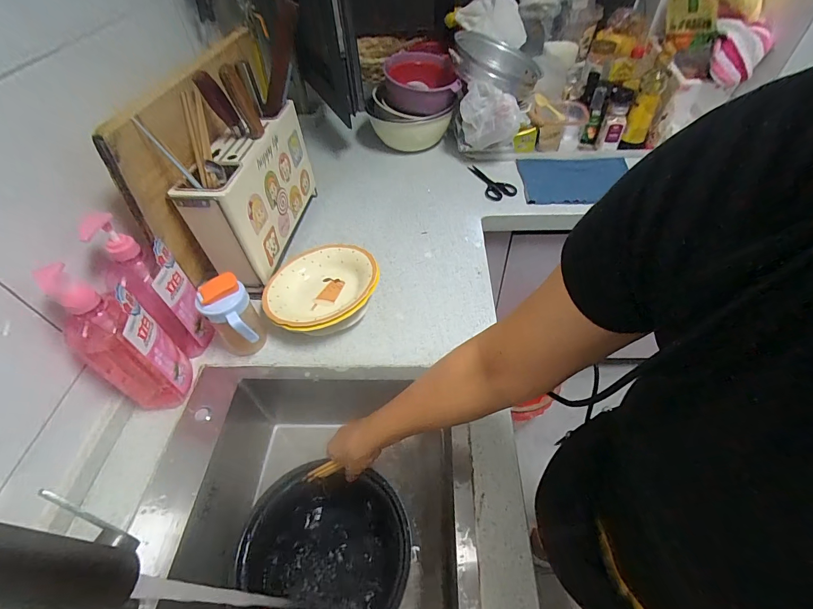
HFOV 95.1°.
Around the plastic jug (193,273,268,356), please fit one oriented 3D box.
[{"bbox_3d":[-0.279,0.025,0.611,0.073,0.150,0.101,-34,55,-23],"label":"plastic jug"}]

